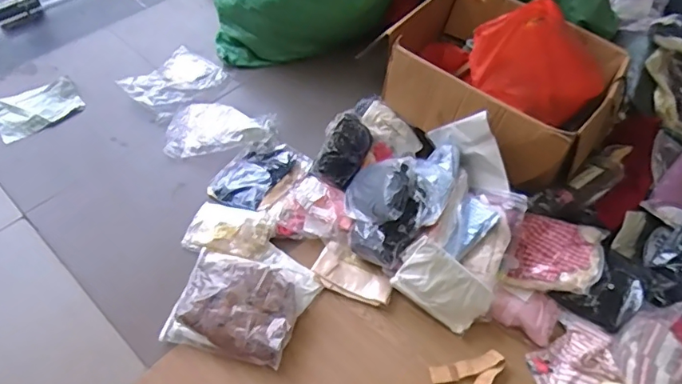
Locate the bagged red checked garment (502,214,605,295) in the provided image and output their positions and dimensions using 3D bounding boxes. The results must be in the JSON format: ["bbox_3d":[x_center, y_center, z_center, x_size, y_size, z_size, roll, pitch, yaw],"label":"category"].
[{"bbox_3d":[0.530,0.147,1.280,0.227,0.068,0.227,1,53,-2],"label":"bagged red checked garment"}]

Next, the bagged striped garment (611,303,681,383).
[{"bbox_3d":[0.661,0.335,1.038,0.103,0.184,0.214,-1,53,-4],"label":"bagged striped garment"}]

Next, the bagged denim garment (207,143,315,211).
[{"bbox_3d":[-0.232,-0.051,1.481,0.213,0.034,0.269,32,58,20],"label":"bagged denim garment"}]

